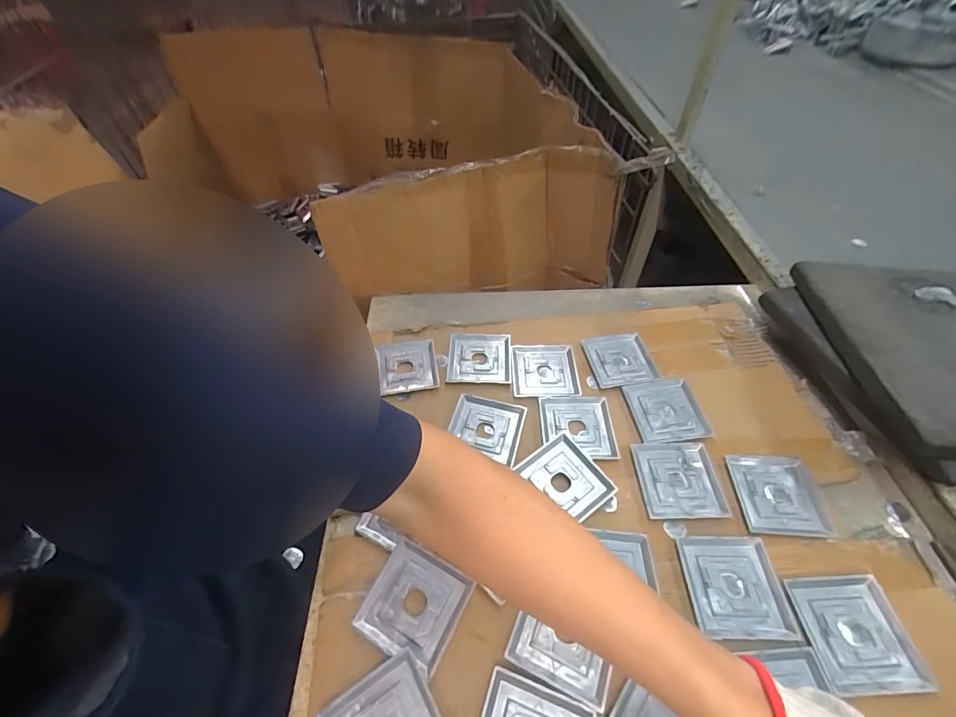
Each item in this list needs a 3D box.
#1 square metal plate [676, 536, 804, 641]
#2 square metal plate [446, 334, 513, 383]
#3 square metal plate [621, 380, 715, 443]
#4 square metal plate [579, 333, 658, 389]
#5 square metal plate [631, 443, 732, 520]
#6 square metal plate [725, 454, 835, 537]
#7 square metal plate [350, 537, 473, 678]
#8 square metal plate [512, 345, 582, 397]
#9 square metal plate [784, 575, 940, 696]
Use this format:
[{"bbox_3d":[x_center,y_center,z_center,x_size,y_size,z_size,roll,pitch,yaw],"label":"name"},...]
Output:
[{"bbox_3d":[0.256,0.225,0.408,0.090,0.004,0.090,0,50,2],"label":"square metal plate"},{"bbox_3d":[0.002,-0.003,0.604,0.092,0.006,0.094,1,50,3],"label":"square metal plate"},{"bbox_3d":[0.248,0.068,0.542,0.089,0.005,0.089,-6,50,-3],"label":"square metal plate"},{"bbox_3d":[0.209,0.000,0.602,0.089,0.004,0.091,-9,50,-5],"label":"square metal plate"},{"bbox_3d":[0.236,0.142,0.483,0.088,0.005,0.090,-2,50,1],"label":"square metal plate"},{"bbox_3d":[0.342,0.155,0.468,0.089,0.006,0.090,1,50,3],"label":"square metal plate"},{"bbox_3d":[-0.064,0.241,0.402,0.092,0.010,0.085,22,54,19],"label":"square metal plate"},{"bbox_3d":[0.095,0.018,0.592,0.090,0.015,0.089,-2,50,1],"label":"square metal plate"},{"bbox_3d":[0.356,0.257,0.386,0.095,0.005,0.091,-2,50,0],"label":"square metal plate"}]

